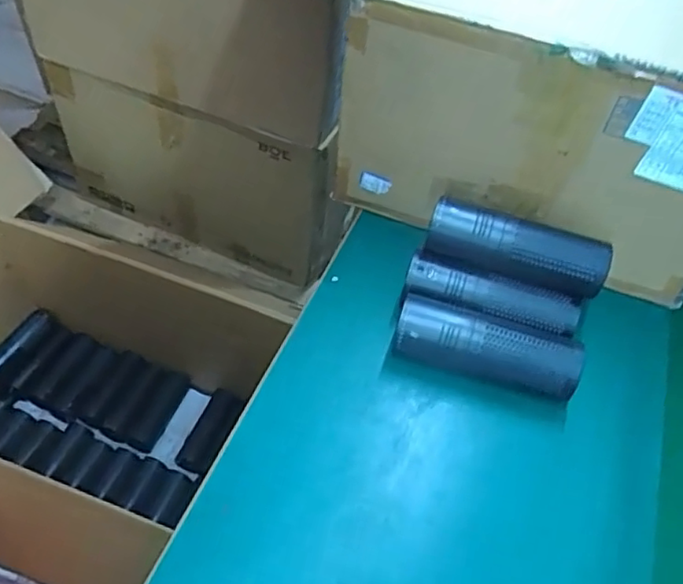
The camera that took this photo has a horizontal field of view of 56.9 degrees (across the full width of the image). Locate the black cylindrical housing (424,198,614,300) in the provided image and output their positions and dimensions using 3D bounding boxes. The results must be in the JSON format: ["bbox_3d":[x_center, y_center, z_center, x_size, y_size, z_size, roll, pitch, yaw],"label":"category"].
[{"bbox_3d":[0.162,-0.042,0.589,0.166,0.044,0.046,17,50,8],"label":"black cylindrical housing"}]

